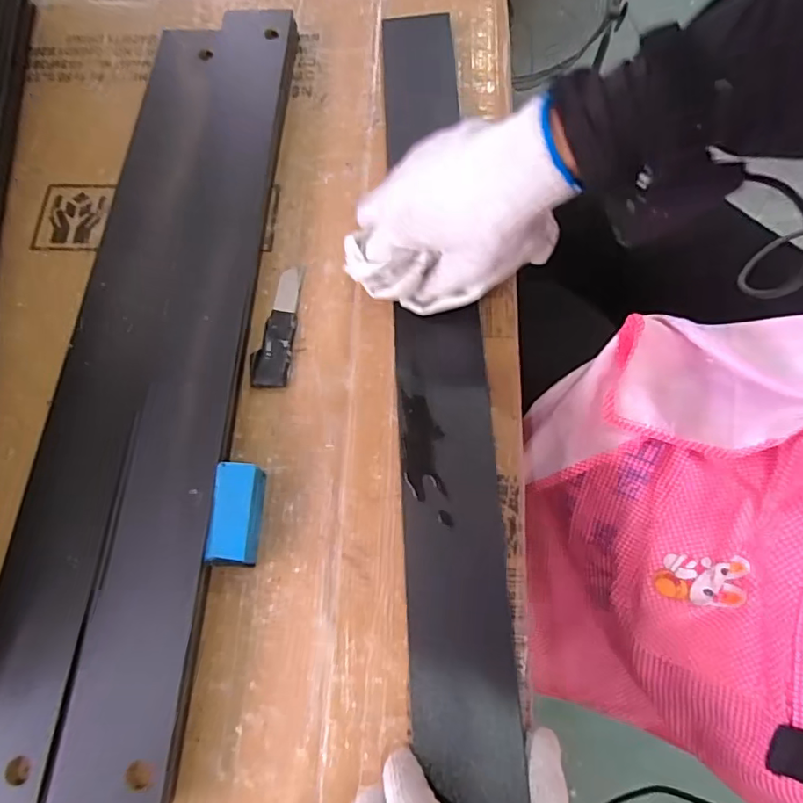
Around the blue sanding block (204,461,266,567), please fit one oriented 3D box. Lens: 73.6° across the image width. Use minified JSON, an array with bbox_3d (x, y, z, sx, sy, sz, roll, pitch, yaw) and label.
[{"bbox_3d":[-0.102,0.071,0.338,0.029,0.025,0.061,2,71,1],"label":"blue sanding block"}]

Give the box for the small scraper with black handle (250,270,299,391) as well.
[{"bbox_3d":[-0.092,-0.057,0.397,0.026,0.005,0.096,4,71,2],"label":"small scraper with black handle"}]

